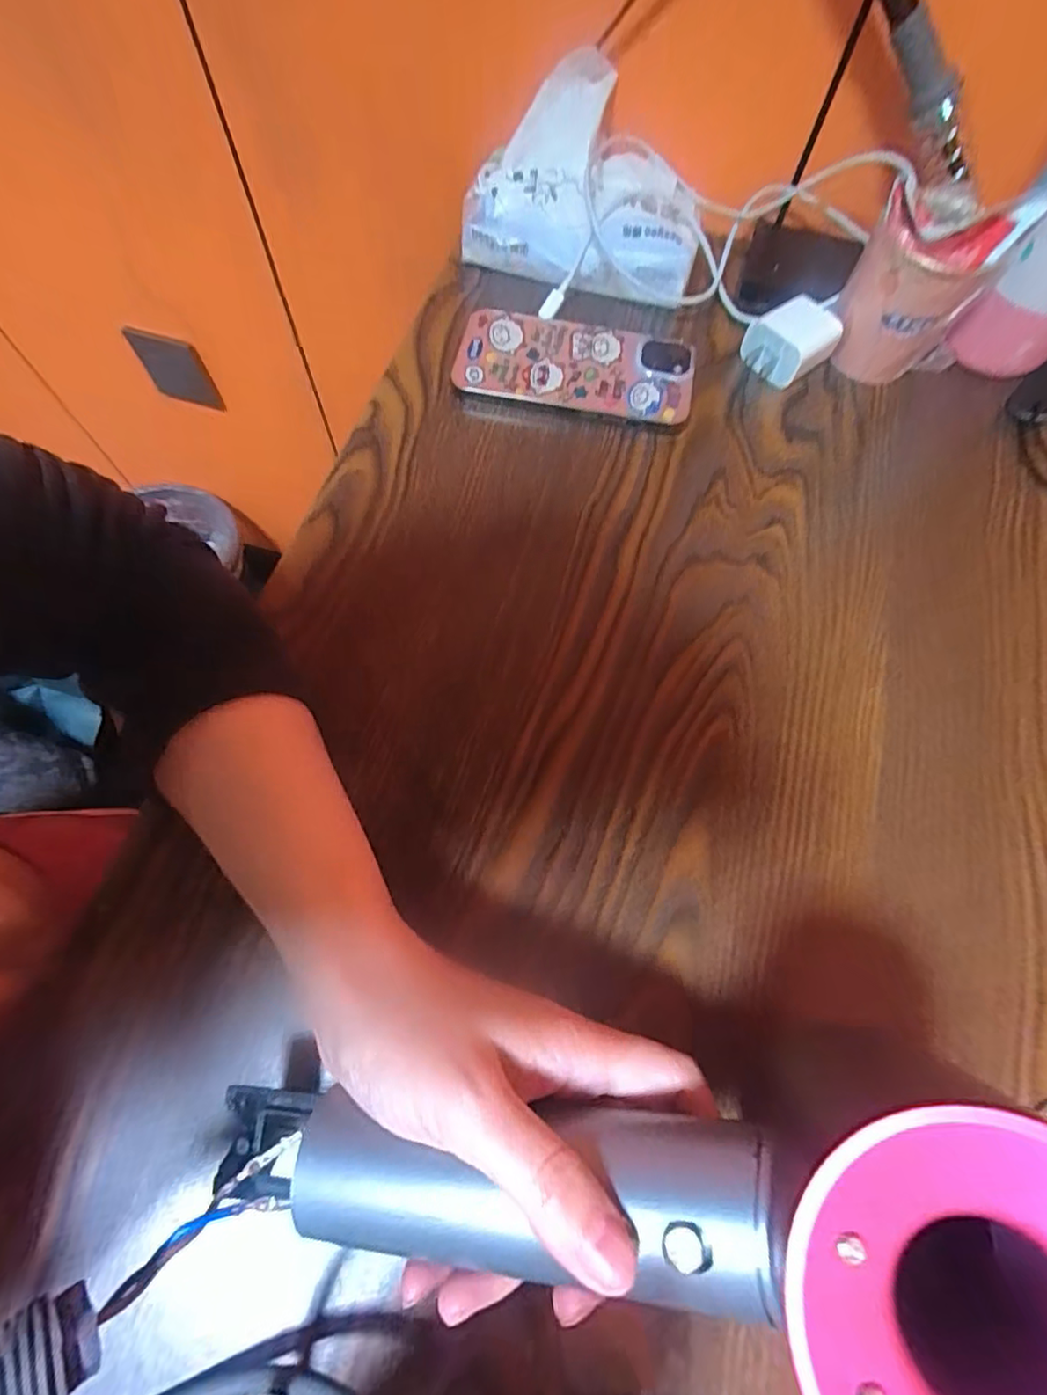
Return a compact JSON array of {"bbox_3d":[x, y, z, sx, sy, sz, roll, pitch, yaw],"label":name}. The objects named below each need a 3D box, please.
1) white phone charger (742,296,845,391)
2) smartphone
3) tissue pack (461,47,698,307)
[{"bbox_3d":[0.165,-0.220,0.355,0.048,0.030,0.038,-35,74,-15],"label":"white phone charger"},{"bbox_3d":[0.032,-0.202,0.352,0.142,0.018,0.066,8,69,1],"label":"smartphone"},{"bbox_3d":[0.041,-0.327,0.365,0.154,0.073,0.097,17,69,4],"label":"tissue pack"}]

